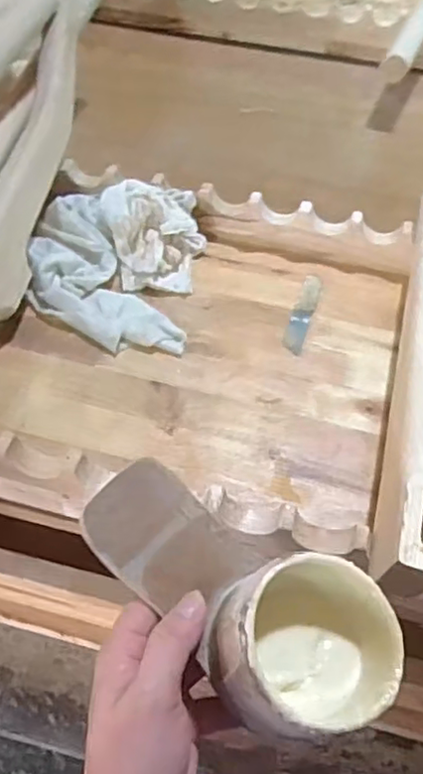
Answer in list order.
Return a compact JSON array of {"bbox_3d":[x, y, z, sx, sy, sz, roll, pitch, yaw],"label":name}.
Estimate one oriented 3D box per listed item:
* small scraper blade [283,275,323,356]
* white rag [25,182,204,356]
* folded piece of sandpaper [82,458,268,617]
[{"bbox_3d":[0.086,-0.071,0.607,0.019,0.009,0.099,17,53,10],"label":"small scraper blade"},{"bbox_3d":[-0.098,-0.122,0.606,0.169,0.051,0.179,8,52,3],"label":"white rag"},{"bbox_3d":[-0.023,0.082,0.345,0.088,0.005,0.060,41,56,4],"label":"folded piece of sandpaper"}]

